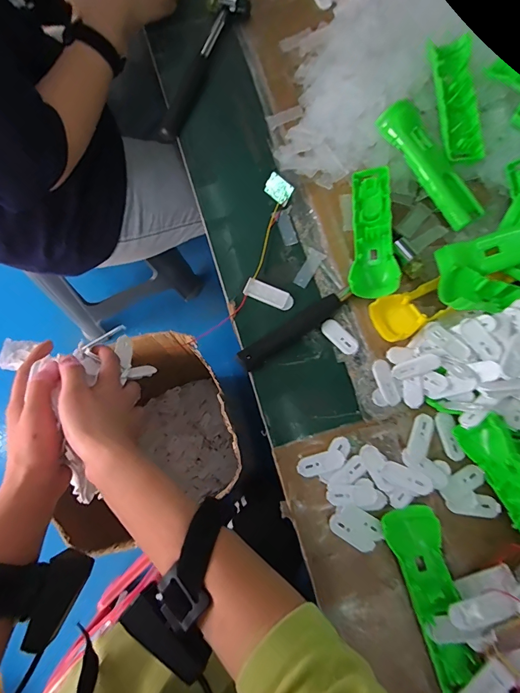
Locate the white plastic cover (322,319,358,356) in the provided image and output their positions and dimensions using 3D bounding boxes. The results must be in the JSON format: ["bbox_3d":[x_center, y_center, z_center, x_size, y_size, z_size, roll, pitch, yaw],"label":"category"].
[{"bbox_3d":[0.090,-0.010,0.440,0.020,0.006,0.048,-43,68,4],"label":"white plastic cover"}]

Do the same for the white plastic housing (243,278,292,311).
[{"bbox_3d":[0.011,-0.061,0.460,0.059,0.006,0.022,23,79,7],"label":"white plastic housing"}]

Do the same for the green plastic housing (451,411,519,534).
[{"bbox_3d":[0.222,0.117,0.353,0.030,0.047,0.105,-21,63,-3],"label":"green plastic housing"}]

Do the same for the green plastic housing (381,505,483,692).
[{"bbox_3d":[0.163,0.233,0.365,0.048,0.026,0.157,-16,77,-2],"label":"green plastic housing"}]

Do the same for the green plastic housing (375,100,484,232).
[{"bbox_3d":[0.198,-0.210,0.452,0.042,0.039,0.160,-34,78,-6],"label":"green plastic housing"}]

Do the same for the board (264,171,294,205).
[{"bbox_3d":[0.022,-0.194,0.484,0.035,0.004,0.026,44,115,10],"label":"board"}]

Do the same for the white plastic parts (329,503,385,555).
[{"bbox_3d":[0.097,0.181,0.391,0.050,0.006,0.034,32,80,9],"label":"white plastic parts"}]

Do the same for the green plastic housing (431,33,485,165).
[{"bbox_3d":[0.235,-0.294,0.468,0.048,0.022,0.151,-5,77,1],"label":"green plastic housing"}]

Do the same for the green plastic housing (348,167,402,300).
[{"bbox_3d":[0.129,-0.128,0.450,0.053,0.031,0.159,6,77,3],"label":"green plastic housing"}]

